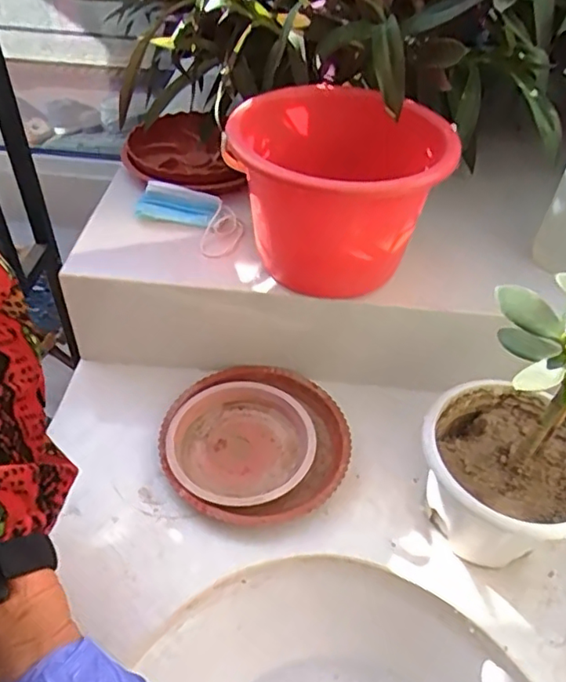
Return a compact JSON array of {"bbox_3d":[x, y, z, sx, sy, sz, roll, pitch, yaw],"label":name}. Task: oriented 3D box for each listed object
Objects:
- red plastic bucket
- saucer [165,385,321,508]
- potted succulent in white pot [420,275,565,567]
[{"bbox_3d":[0.049,-0.135,0.542,0.181,0.130,0.183,2,46,-2],"label":"red plastic bucket"},{"bbox_3d":[-0.038,0.094,0.545,0.132,0.016,0.123,2,46,-2],"label":"saucer"},{"bbox_3d":[0.178,0.072,0.434,0.122,0.242,0.129,2,46,-2],"label":"potted succulent in white pot"}]

